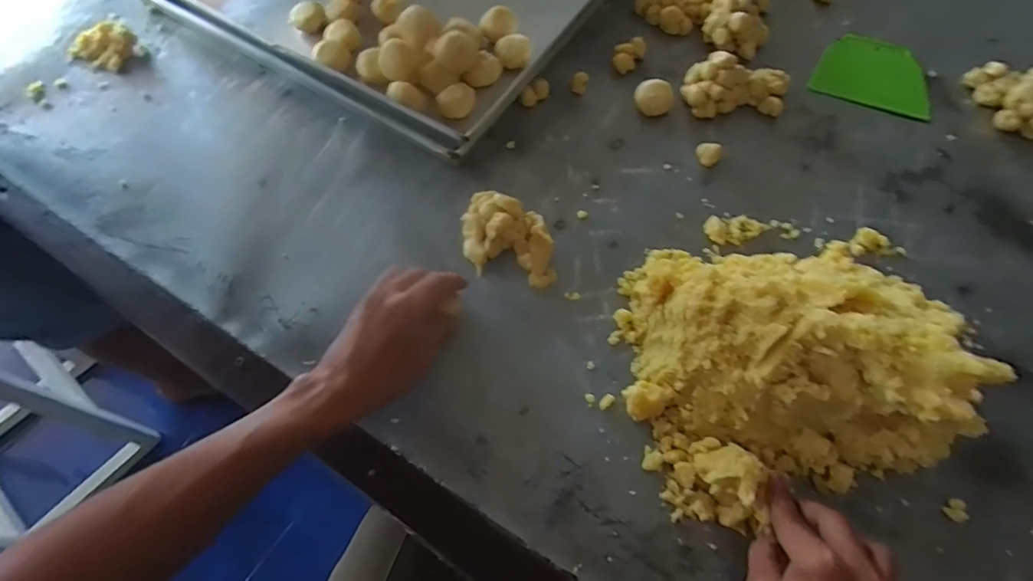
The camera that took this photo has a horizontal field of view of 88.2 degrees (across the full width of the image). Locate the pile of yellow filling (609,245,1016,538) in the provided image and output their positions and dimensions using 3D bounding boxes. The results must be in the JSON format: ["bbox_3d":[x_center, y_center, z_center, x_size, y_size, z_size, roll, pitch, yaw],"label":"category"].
[{"bbox_3d":[0.193,0.043,0.400,0.197,0.126,0.219,-5,63,-3],"label":"pile of yellow filling"}]

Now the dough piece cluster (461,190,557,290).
[{"bbox_3d":[-0.009,-0.051,0.510,0.085,0.026,0.092,0,63,0],"label":"dough piece cluster"}]

